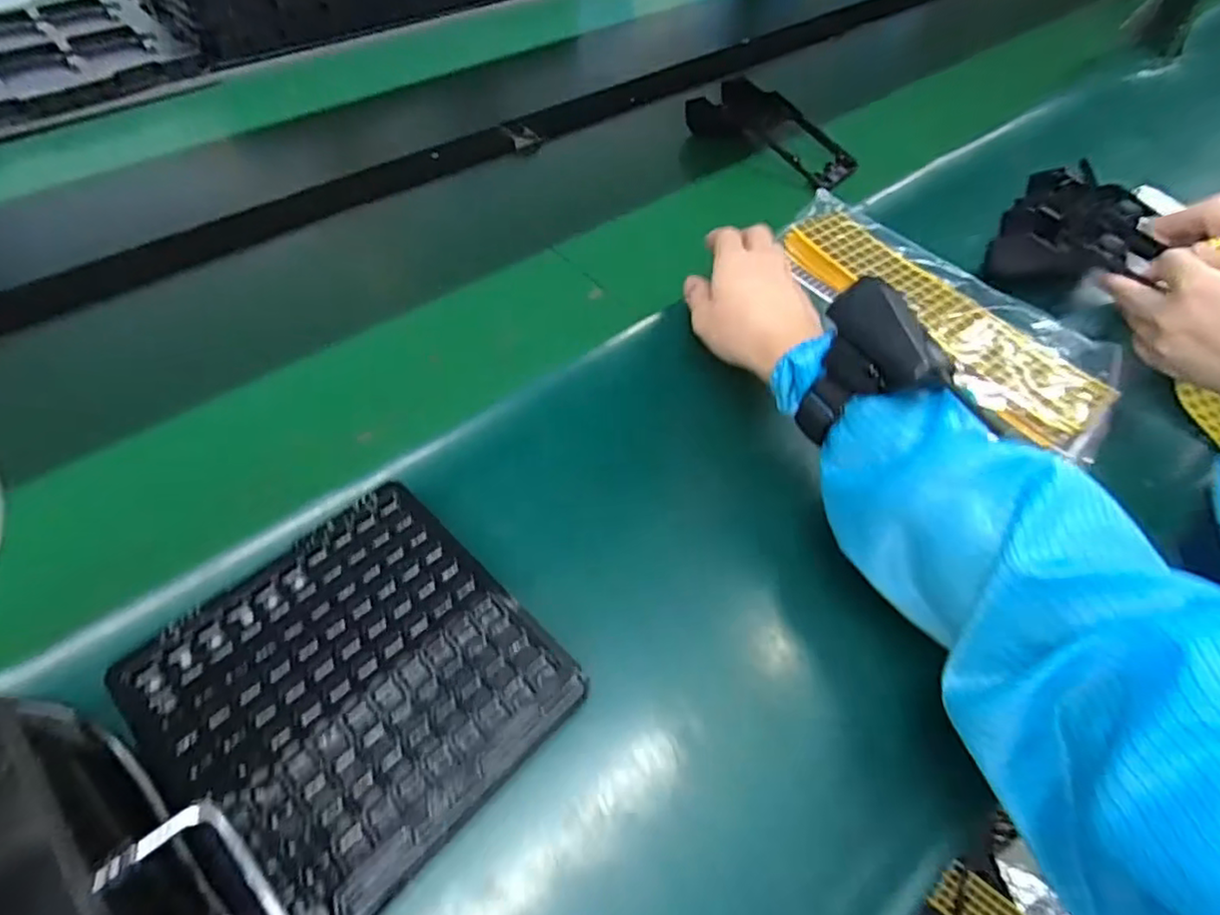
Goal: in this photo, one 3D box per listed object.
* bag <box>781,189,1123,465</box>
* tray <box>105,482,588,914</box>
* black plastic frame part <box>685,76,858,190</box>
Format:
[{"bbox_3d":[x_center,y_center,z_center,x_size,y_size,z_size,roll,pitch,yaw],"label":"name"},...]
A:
[{"bbox_3d":[0.264,-0.120,0.518,0.123,0.023,0.289,-28,60,-22],"label":"bag"},{"bbox_3d":[-0.120,0.107,0.308,0.161,0.010,0.158,38,60,23],"label":"tray"},{"bbox_3d":[0.172,-0.346,0.679,0.183,0.043,0.073,38,60,23],"label":"black plastic frame part"}]

